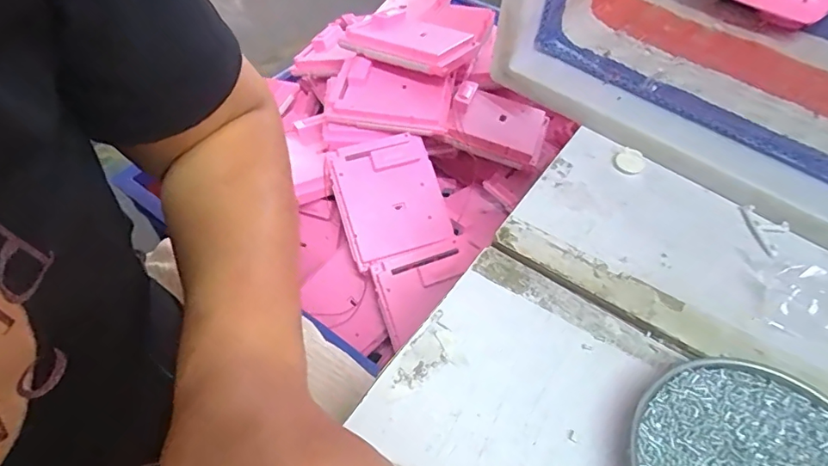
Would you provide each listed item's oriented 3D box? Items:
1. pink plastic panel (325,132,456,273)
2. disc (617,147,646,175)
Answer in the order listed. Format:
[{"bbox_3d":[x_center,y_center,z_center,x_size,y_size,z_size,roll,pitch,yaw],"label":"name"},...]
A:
[{"bbox_3d":[-0.030,-0.045,0.661,0.131,0.022,0.156,-17,79,-12],"label":"pink plastic panel"},{"bbox_3d":[0.179,-0.060,0.428,0.021,0.005,0.025,22,53,15],"label":"disc"}]

